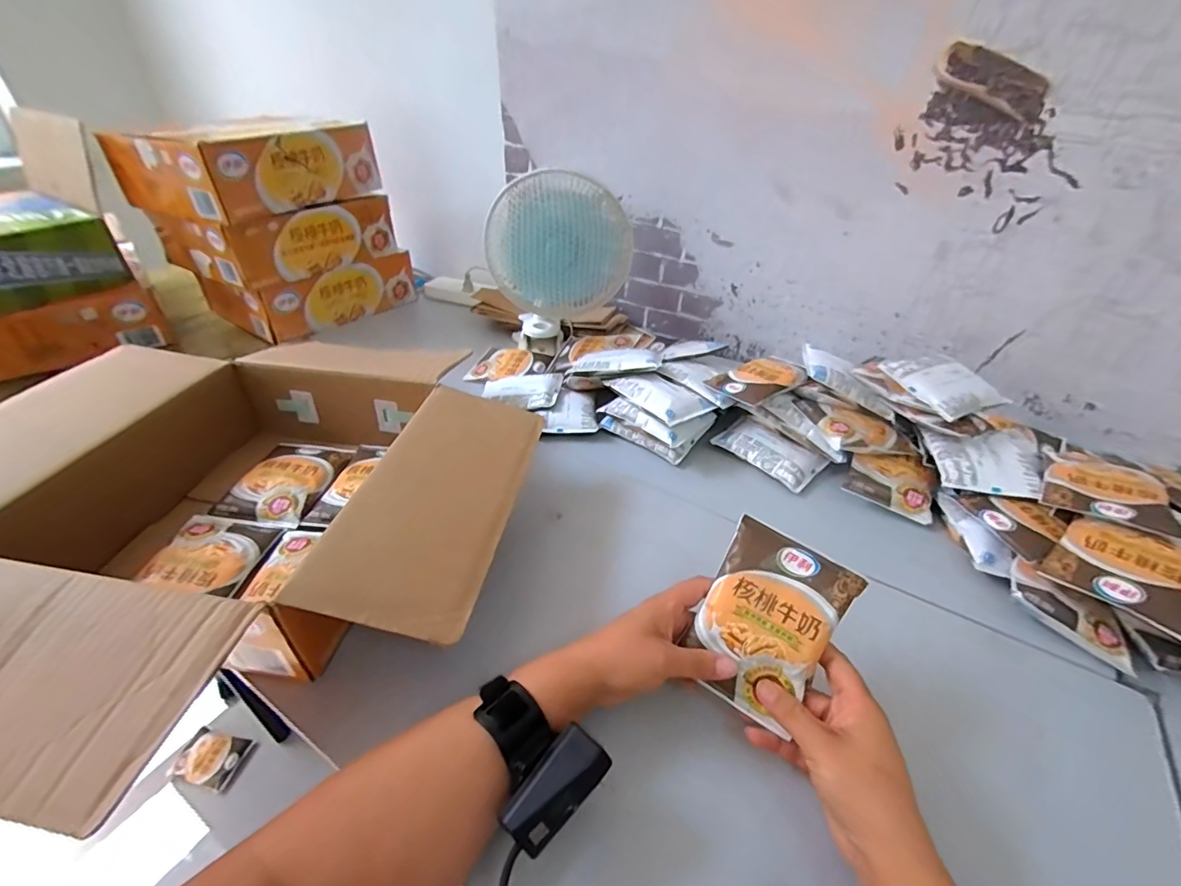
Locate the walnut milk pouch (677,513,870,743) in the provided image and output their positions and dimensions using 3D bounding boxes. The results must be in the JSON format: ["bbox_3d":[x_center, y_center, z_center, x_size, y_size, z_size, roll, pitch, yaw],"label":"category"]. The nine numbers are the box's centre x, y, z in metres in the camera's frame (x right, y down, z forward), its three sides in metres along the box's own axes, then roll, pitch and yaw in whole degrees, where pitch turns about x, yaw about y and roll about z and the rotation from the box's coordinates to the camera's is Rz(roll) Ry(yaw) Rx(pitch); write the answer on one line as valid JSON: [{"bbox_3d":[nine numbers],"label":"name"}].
[{"bbox_3d":[0.133,0.135,0.387,0.092,0.020,0.131,29,80,21],"label":"walnut milk pouch"}]

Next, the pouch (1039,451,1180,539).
[{"bbox_3d":[0.512,0.045,0.504,0.095,0.020,0.105,23,42,26],"label":"pouch"}]

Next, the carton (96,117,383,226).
[{"bbox_3d":[-0.566,-0.473,0.853,0.260,0.114,0.316,19,41,22],"label":"carton"}]

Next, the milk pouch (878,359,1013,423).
[{"bbox_3d":[0.417,-0.071,0.596,0.119,0.030,0.092,-18,41,-24],"label":"milk pouch"}]

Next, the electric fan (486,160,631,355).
[{"bbox_3d":[-0.059,-0.293,0.813,0.204,0.271,0.126,-10,39,-15],"label":"electric fan"}]

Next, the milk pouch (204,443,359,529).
[{"bbox_3d":[-0.353,0.041,0.588,0.101,0.019,0.132,4,37,3],"label":"milk pouch"}]

